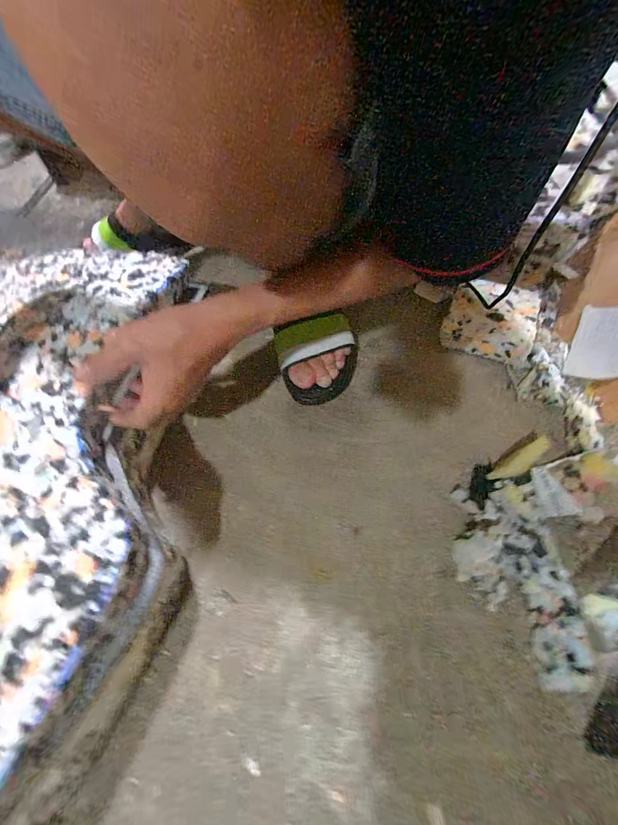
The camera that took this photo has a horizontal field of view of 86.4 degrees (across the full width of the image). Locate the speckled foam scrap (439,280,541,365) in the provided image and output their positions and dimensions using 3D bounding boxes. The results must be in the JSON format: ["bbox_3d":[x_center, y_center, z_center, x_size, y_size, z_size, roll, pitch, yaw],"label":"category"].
[{"bbox_3d":[0.252,-0.132,0.454,0.110,0.027,0.134,23,65,17],"label":"speckled foam scrap"}]

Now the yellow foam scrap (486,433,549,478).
[{"bbox_3d":[0.232,0.051,0.359,0.083,0.015,0.021,-32,62,-12],"label":"yellow foam scrap"}]

